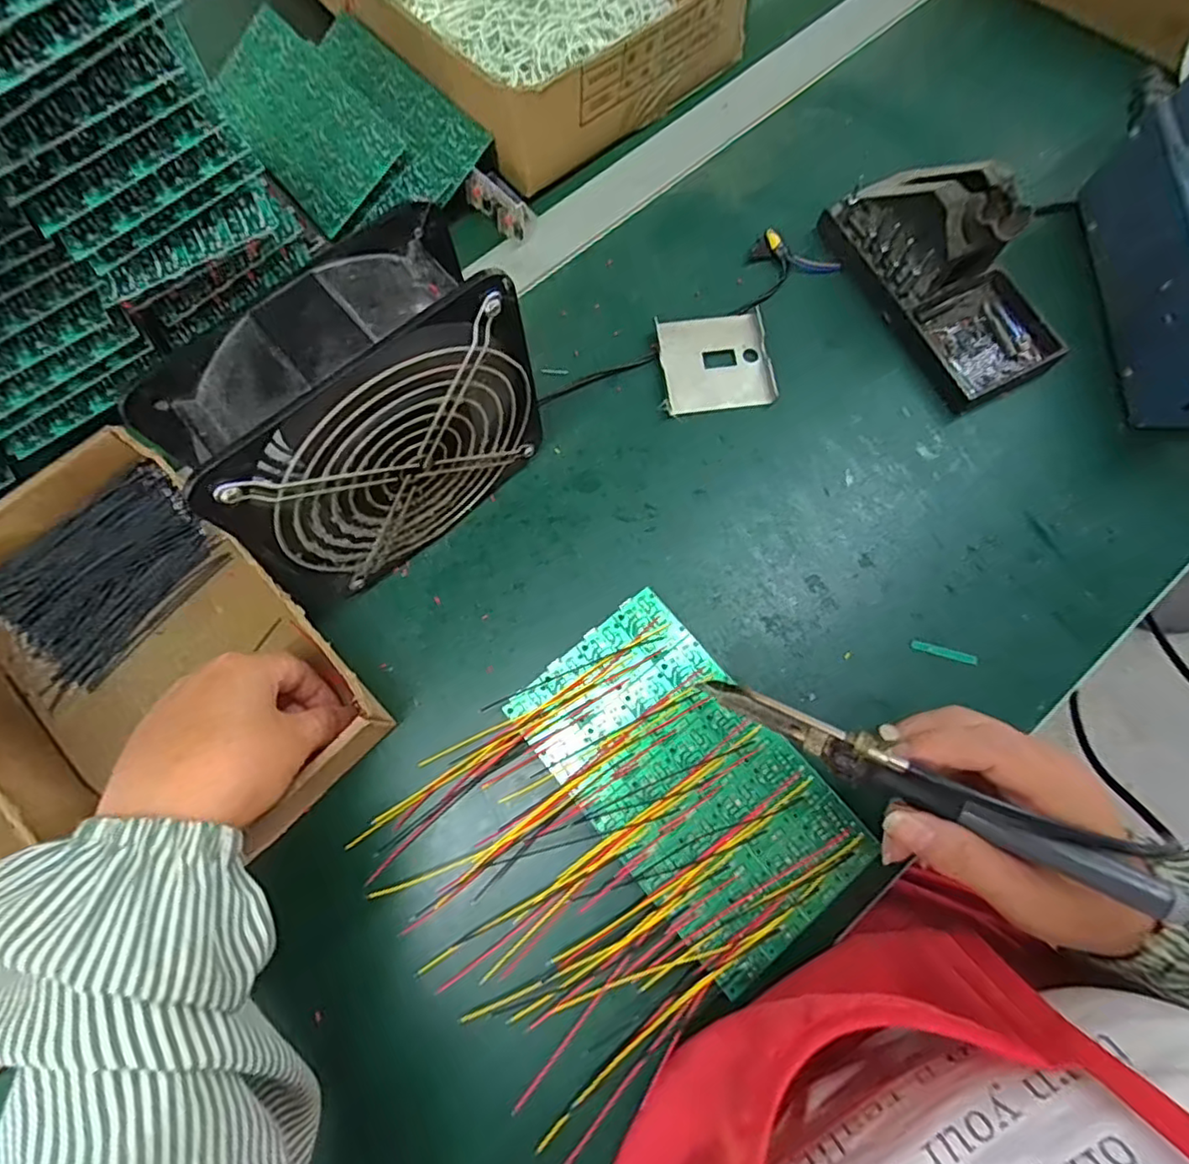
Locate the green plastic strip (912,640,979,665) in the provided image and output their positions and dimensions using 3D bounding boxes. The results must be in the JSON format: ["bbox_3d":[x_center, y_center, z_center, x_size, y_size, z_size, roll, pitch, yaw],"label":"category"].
[{"bbox_3d":[0.196,0.039,0.344,0.035,0.004,0.006,14,75,6],"label":"green plastic strip"}]

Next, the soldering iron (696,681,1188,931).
[{"bbox_3d":[0.124,0.079,0.255,0.172,0.024,0.015,22,75,29],"label":"soldering iron"}]

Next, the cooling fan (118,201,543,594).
[{"bbox_3d":[-0.104,-0.073,0.298,0.153,0.141,0.061,-39,77,-9],"label":"cooling fan"}]

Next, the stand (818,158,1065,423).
[{"bbox_3d":[0.221,-0.195,0.370,0.078,0.065,0.157,-25,75,-5],"label":"stand"}]

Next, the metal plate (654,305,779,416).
[{"bbox_3d":[0.076,-0.141,0.393,0.069,0.013,0.066,-9,74,-1],"label":"metal plate"}]

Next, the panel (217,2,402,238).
[{"bbox_3d":[-0.205,-0.323,0.431,0.080,0.004,0.175,-42,76,10],"label":"panel"}]

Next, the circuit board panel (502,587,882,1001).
[{"bbox_3d":[0.047,0.099,0.320,0.102,0.015,0.173,-40,77,-9],"label":"circuit board panel"}]

